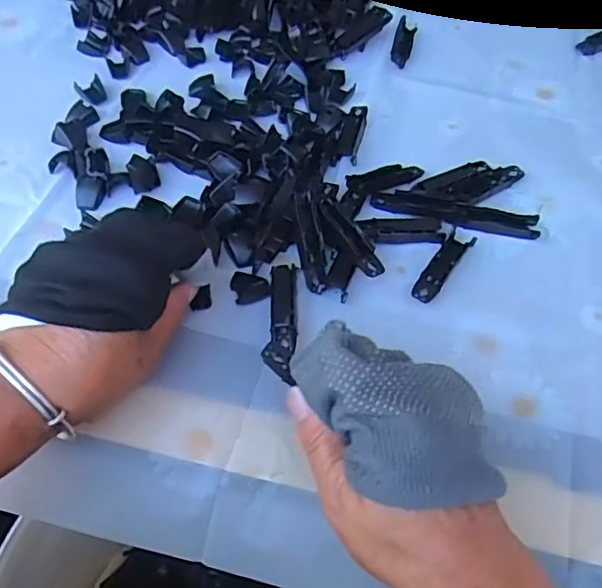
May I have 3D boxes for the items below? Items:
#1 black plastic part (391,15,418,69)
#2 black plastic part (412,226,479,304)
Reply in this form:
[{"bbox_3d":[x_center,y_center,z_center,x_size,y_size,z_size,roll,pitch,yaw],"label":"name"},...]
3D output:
[{"bbox_3d":[0.091,-0.224,0.541,0.019,0.004,0.063,26,58,-11],"label":"black plastic part"},{"bbox_3d":[0.094,-0.019,0.401,0.018,0.008,0.063,30,58,15],"label":"black plastic part"}]

